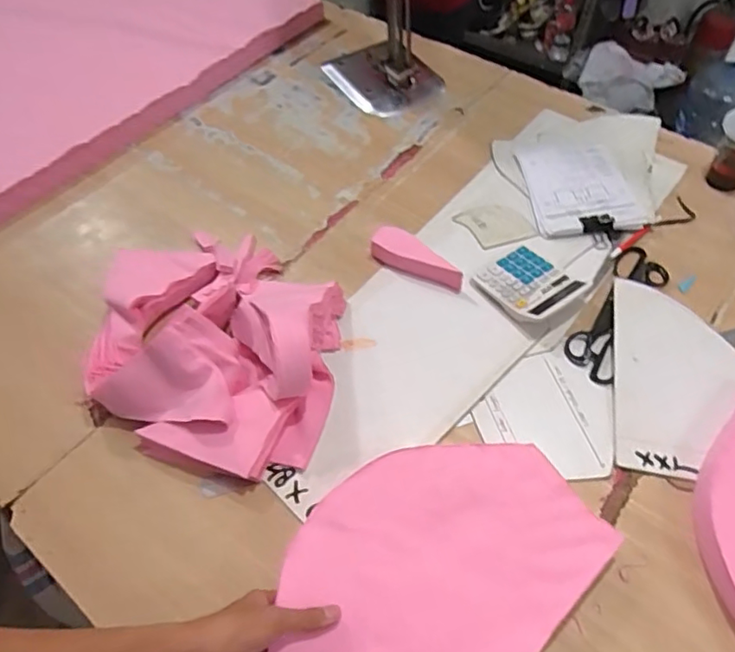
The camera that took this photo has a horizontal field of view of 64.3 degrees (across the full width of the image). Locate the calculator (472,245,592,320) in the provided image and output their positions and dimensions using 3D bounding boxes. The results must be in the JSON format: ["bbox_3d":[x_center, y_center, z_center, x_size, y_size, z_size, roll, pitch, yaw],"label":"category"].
[{"bbox_3d":[0.244,-0.065,0.883,0.132,0.034,0.134,-30,58,-18],"label":"calculator"}]

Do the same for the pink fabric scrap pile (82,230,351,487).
[{"bbox_3d":[-0.222,-0.004,0.813,0.371,0.113,0.377,10,55,9],"label":"pink fabric scrap pile"}]

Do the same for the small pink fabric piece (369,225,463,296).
[{"bbox_3d":[0.079,-0.102,0.911,0.156,0.033,0.051,27,60,20],"label":"small pink fabric piece"}]

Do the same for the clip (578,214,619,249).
[{"bbox_3d":[0.382,-0.157,0.952,0.052,0.016,0.066,-7,54,-3],"label":"clip"}]

